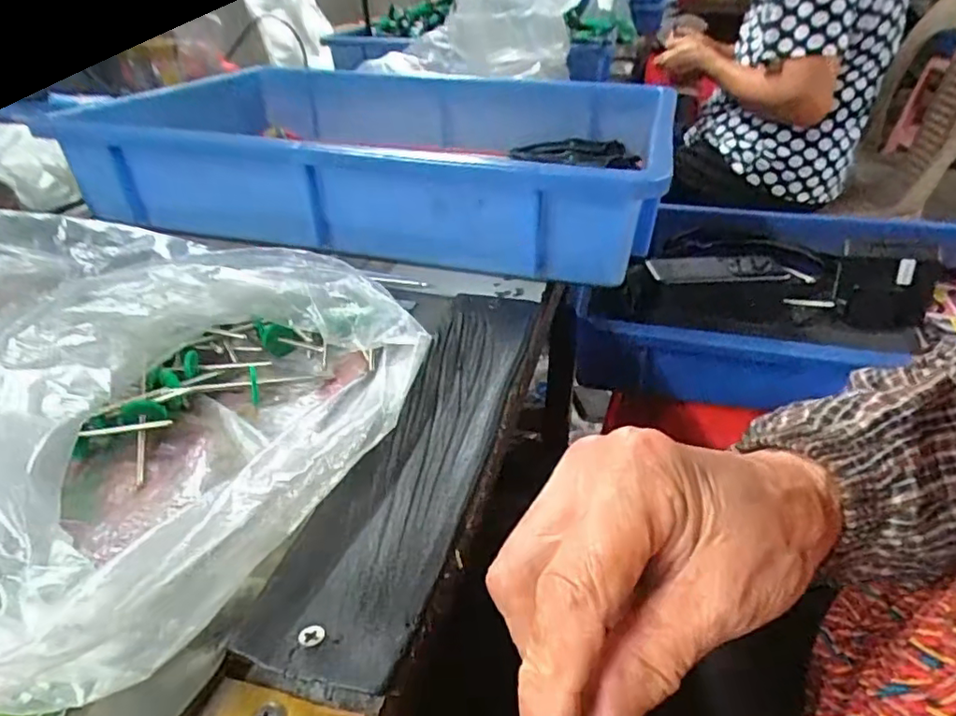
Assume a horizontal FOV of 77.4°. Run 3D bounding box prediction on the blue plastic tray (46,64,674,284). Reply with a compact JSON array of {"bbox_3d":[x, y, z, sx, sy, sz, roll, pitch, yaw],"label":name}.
[{"bbox_3d":[-0.084,-0.198,0.540,0.492,0.082,0.347,11,36,16],"label":"blue plastic tray"}]

